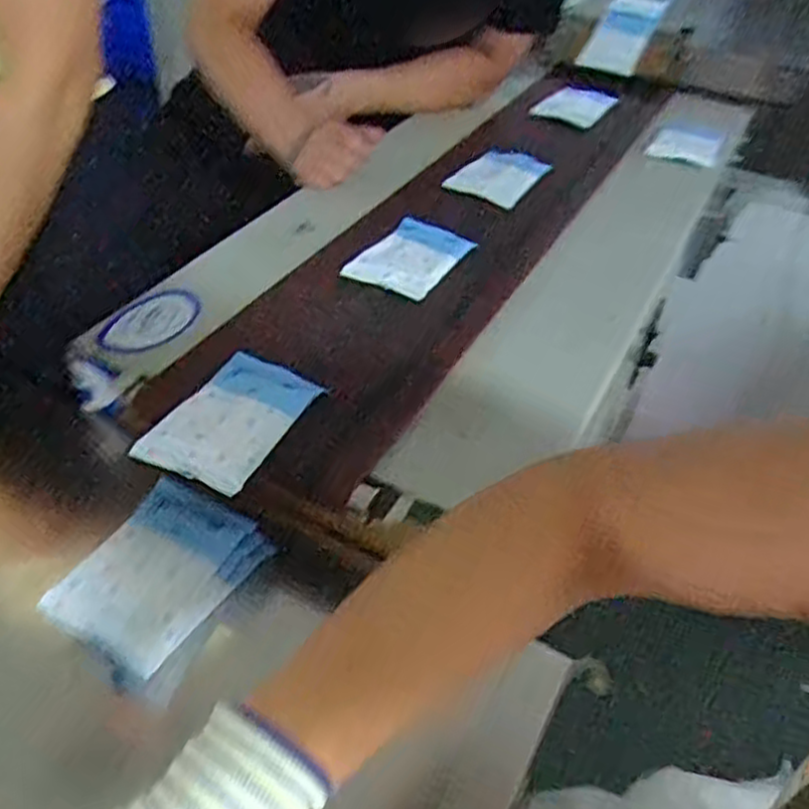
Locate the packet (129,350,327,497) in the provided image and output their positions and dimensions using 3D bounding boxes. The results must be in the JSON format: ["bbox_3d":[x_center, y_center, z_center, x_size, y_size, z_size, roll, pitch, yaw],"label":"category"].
[{"bbox_3d":[-0.126,0.007,0.555,0.085,0.011,0.130,20,45,16],"label":"packet"}]

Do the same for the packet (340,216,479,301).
[{"bbox_3d":[0.008,-0.151,0.736,0.090,0.012,0.121,25,47,21],"label":"packet"}]

